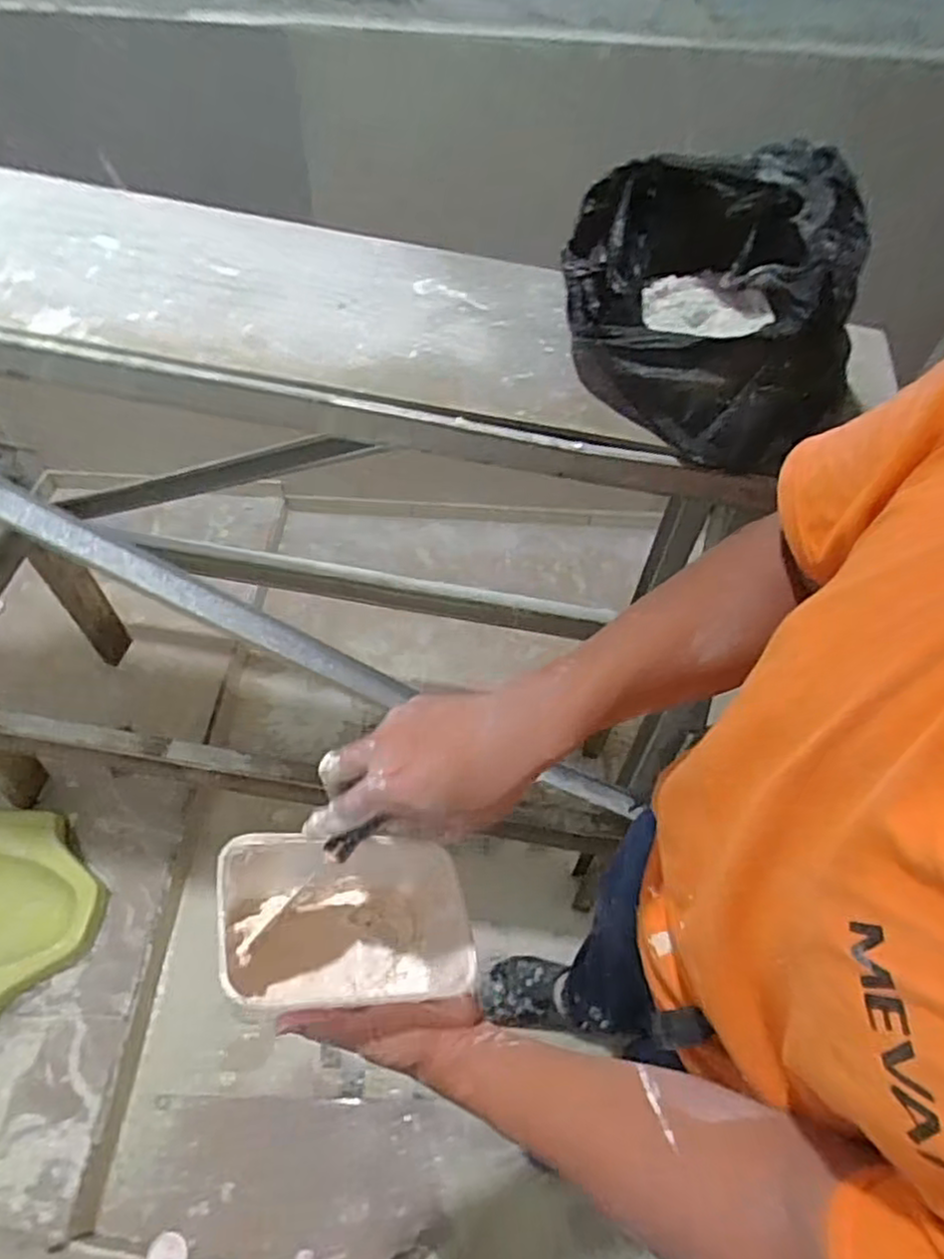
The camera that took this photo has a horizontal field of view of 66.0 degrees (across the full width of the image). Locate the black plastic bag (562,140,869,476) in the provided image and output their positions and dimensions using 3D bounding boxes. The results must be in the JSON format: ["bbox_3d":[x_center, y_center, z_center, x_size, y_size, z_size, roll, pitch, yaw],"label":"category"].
[{"bbox_3d":[0.186,-0.265,0.565,0.231,0.153,0.162,31,60,17],"label":"black plastic bag"}]

